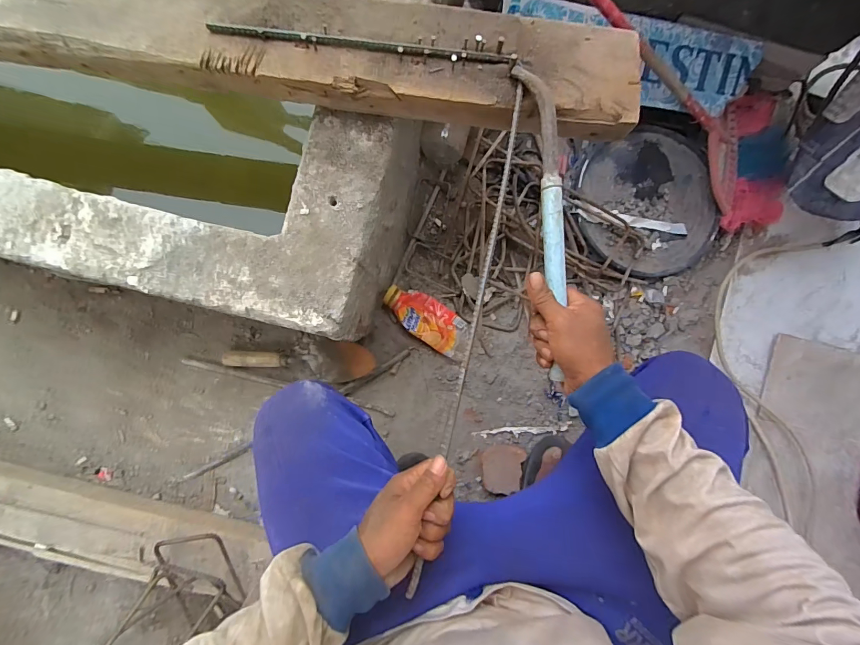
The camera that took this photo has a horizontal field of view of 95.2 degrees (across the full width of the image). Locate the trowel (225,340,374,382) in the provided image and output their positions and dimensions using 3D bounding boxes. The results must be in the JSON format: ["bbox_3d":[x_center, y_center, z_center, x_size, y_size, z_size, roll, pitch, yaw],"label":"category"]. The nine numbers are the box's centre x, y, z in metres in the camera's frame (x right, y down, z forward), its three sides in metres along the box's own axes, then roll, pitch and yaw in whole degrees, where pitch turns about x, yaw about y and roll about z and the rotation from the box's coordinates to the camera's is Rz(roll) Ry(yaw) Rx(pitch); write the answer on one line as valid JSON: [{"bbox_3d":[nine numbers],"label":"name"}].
[{"bbox_3d":[-0.244,0.067,0.732,0.283,0.060,0.077,6,88,-1],"label":"trowel"}]

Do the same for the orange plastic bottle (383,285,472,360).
[{"bbox_3d":[-0.002,-0.003,0.742,0.182,0.041,0.079,33,88,0],"label":"orange plastic bottle"}]

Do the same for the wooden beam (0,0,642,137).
[{"bbox_3d":[-0.548,-0.367,0.444,1.404,0.048,0.128,7,88,-1],"label":"wooden beam"}]

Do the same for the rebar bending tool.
[{"bbox_3d":[0.127,-0.110,0.422,0.039,0.024,0.338,-5,89,-1],"label":"rebar bending tool"}]

